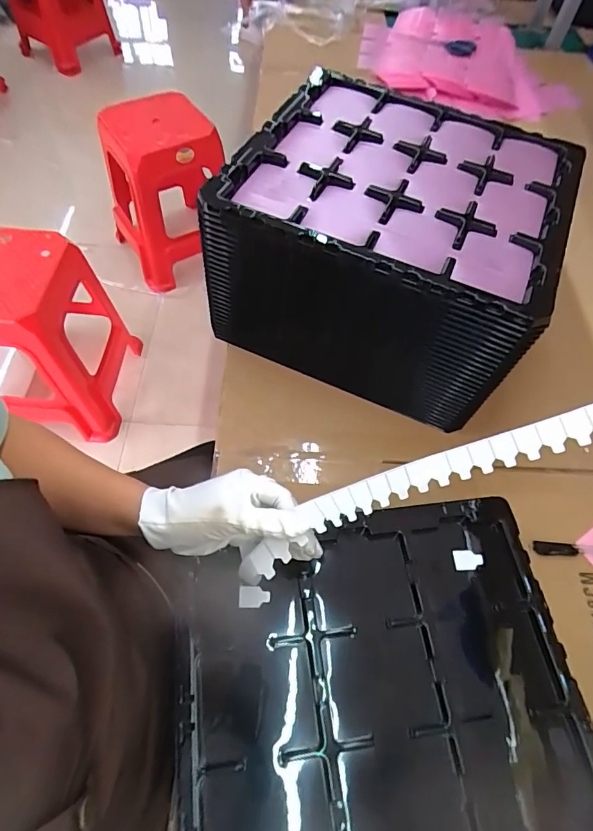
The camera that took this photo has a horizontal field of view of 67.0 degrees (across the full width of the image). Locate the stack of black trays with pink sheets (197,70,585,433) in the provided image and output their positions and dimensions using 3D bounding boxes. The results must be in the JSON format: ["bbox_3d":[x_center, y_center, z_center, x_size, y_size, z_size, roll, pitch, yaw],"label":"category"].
[{"bbox_3d":[0.120,-0.224,0.615,0.375,0.223,0.340,22,61,9],"label":"stack of black trays with pink sheets"}]

